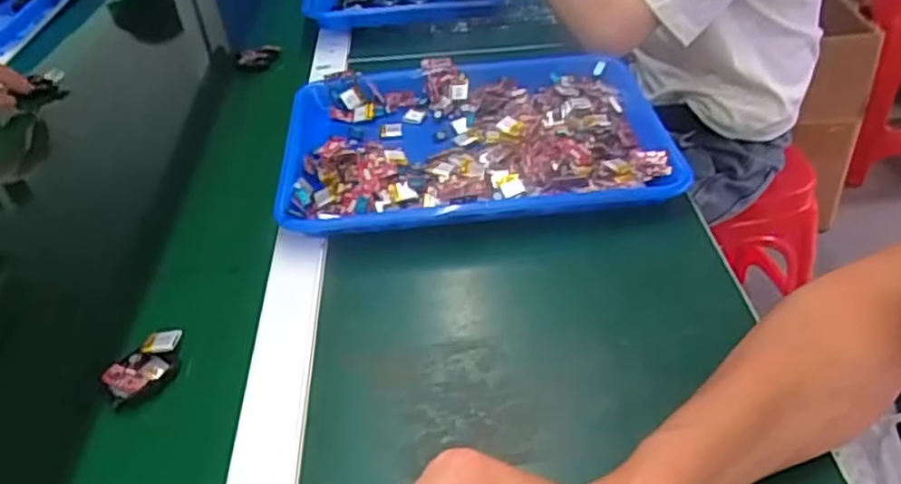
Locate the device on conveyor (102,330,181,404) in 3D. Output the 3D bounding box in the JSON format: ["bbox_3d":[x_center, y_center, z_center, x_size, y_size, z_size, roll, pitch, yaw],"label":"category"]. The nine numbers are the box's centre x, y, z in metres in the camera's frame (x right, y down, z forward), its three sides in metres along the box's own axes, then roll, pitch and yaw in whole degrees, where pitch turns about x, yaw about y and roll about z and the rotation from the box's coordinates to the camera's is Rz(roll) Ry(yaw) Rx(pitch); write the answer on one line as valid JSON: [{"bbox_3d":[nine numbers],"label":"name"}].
[{"bbox_3d":[-0.202,0.081,0.470,0.054,0.014,0.035,-28,44,-25],"label":"device on conveyor"}]

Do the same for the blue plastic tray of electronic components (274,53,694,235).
[{"bbox_3d":[0.022,-0.098,0.650,0.340,0.038,0.258,-7,39,-1],"label":"blue plastic tray of electronic components"}]

